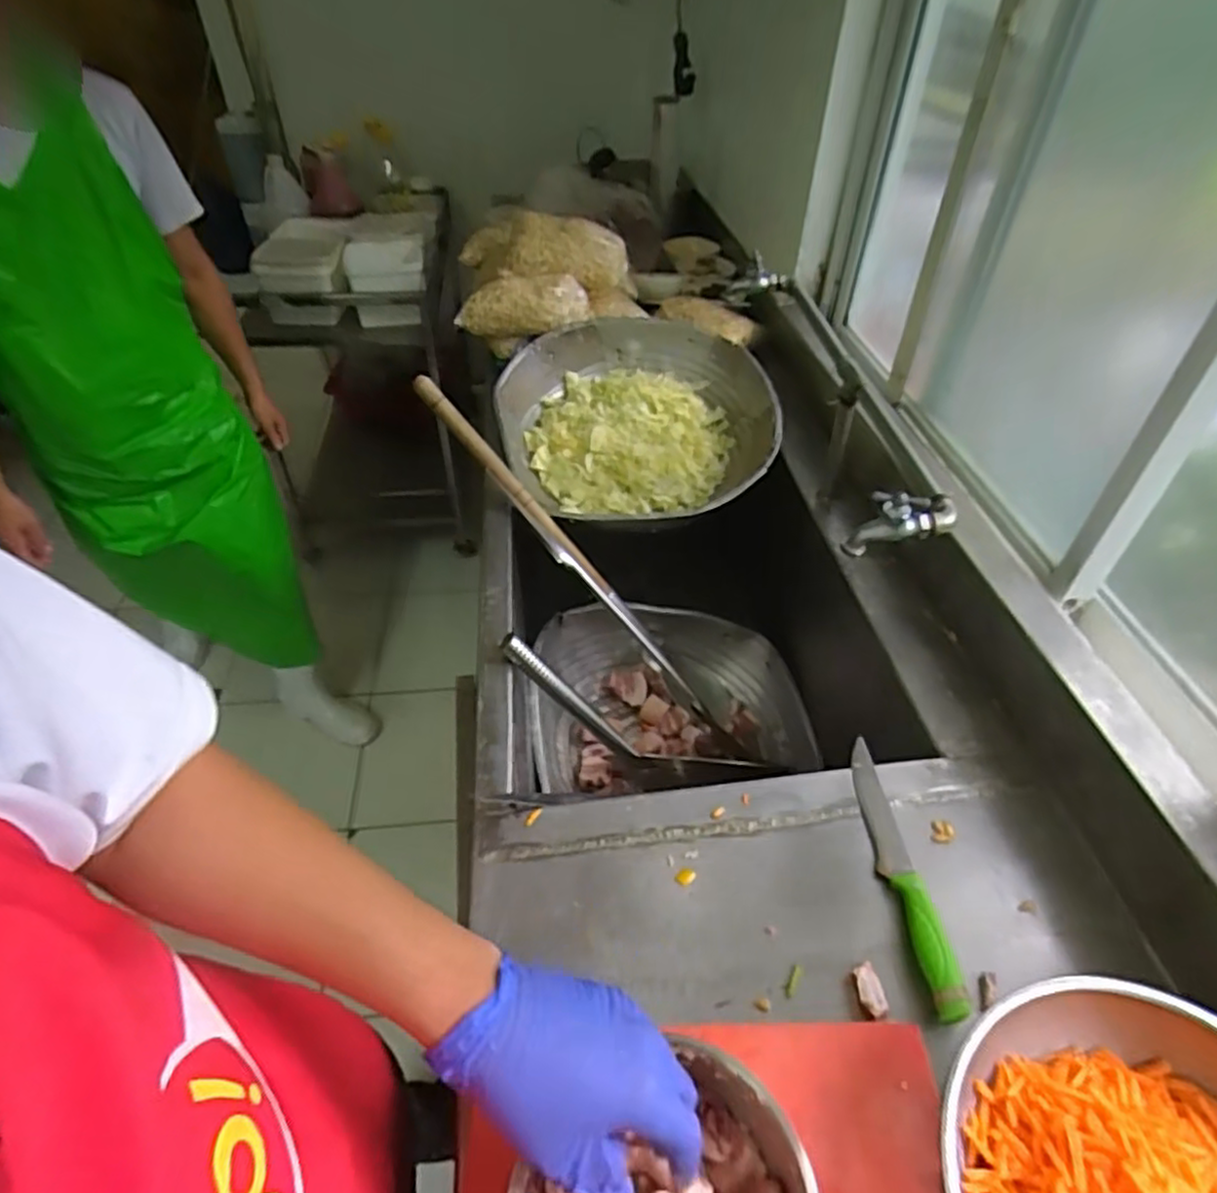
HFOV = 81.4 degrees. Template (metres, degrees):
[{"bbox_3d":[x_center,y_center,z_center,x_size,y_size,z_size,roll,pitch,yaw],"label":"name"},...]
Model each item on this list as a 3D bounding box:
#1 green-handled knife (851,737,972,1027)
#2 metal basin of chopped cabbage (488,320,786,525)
[{"bbox_3d":[0.271,0.248,0.663,0.031,0.033,0.267,0,44,-1],"label":"green-handled knife"},{"bbox_3d":[0.053,-0.305,1.284,0.476,0.197,0.425,-7,44,-8],"label":"metal basin of chopped cabbage"}]

